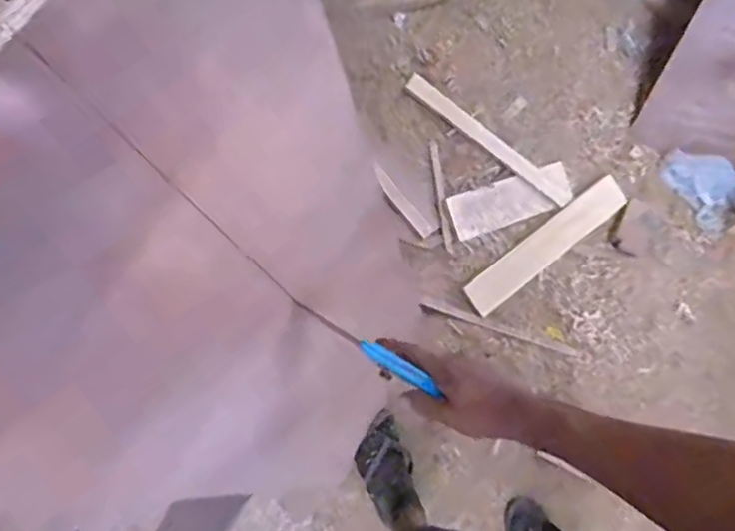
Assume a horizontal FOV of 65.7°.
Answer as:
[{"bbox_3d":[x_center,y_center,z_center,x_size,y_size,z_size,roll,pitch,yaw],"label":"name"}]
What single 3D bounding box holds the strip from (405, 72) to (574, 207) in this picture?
[{"bbox_3d":[0.315,-0.310,1.436,0.510,0.019,0.048,35,78,-11],"label":"strip"}]

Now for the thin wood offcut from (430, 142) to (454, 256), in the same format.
[{"bbox_3d":[0.184,-0.171,1.415,0.020,0.009,0.273,-9,91,-1],"label":"thin wood offcut"}]

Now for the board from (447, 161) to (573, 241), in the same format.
[{"bbox_3d":[0.367,-0.164,1.440,0.324,0.015,0.112,-19,99,-10],"label":"board"}]

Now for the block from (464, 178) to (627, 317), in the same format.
[{"bbox_3d":[0.468,-0.054,1.484,0.500,0.019,0.094,-37,93,-8],"label":"block"}]

